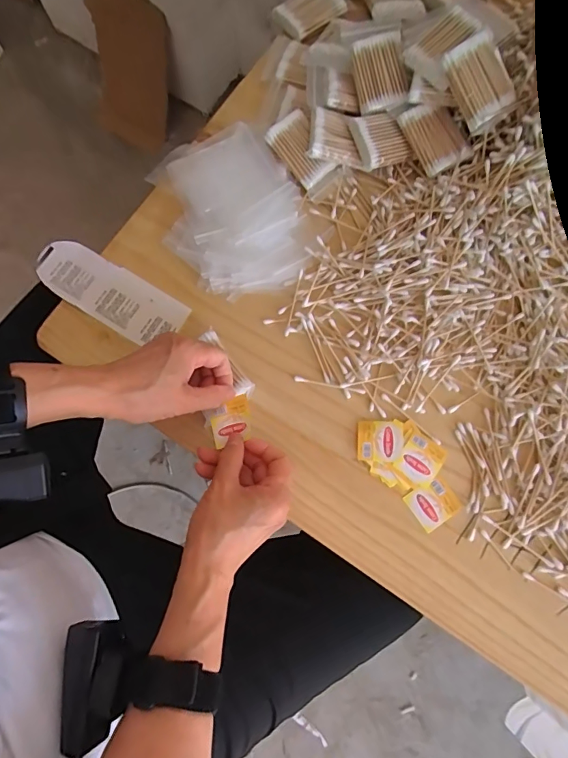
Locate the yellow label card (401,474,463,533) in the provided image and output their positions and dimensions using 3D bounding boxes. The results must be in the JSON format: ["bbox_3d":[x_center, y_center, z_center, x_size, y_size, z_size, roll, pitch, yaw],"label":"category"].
[{"bbox_3d":[0.141,0.117,0.405,0.043,0.004,0.038,-34,79,-2],"label":"yellow label card"}]

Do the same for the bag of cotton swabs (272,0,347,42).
[{"bbox_3d":[0.029,-0.438,0.508,0.076,0.020,0.052,-38,80,-7],"label":"bag of cotton swabs"}]

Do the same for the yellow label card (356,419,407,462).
[{"bbox_3d":[0.093,0.060,0.416,0.046,0.008,0.039,-4,77,0],"label":"yellow label card"}]

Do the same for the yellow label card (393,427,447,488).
[{"bbox_3d":[0.131,0.077,0.409,0.039,0.004,0.044,37,81,8],"label":"yellow label card"}]

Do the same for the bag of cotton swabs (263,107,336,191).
[{"bbox_3d":[0.018,-0.244,0.460,0.047,0.018,0.074,-35,96,-8],"label":"bag of cotton swabs"}]

